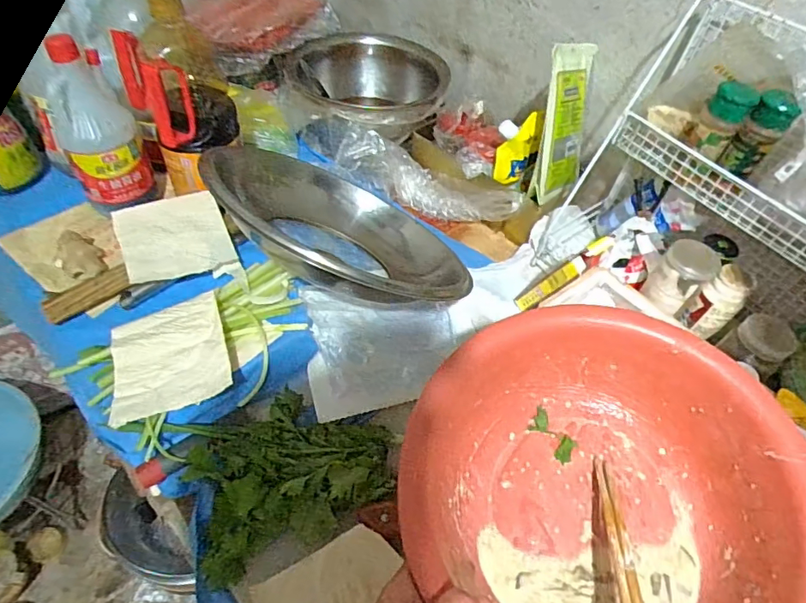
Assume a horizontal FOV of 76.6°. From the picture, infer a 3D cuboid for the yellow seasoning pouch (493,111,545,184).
[{"bbox_3d":[0.162,-0.215,0.721,0.061,0.093,0.027,-16,54,-17],"label":"yellow seasoning pouch"}]

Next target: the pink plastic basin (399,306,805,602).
[{"bbox_3d":[0.134,0.149,0.367,0.263,0.115,0.245,3,50,-3],"label":"pink plastic basin"}]

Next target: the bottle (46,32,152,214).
[{"bbox_3d":[-0.360,-0.202,0.596,0.080,0.186,0.064,-19,31,-19],"label":"bottle"}]

